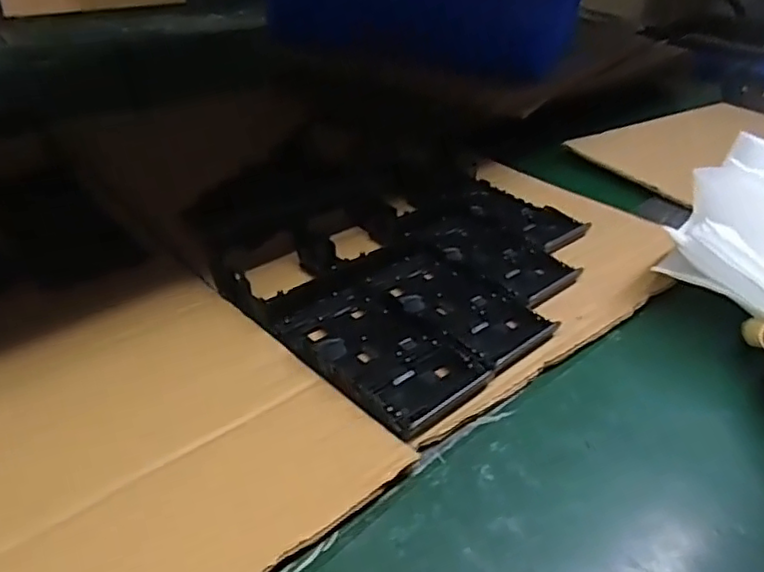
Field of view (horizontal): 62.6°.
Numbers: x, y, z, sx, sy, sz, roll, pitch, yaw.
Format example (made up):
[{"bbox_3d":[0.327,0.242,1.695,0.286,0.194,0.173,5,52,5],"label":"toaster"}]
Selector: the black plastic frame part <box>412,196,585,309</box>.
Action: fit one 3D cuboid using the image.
[{"bbox_3d":[0.086,-0.034,0.524,0.070,0.010,0.159,-22,44,-31],"label":"black plastic frame part"}]

